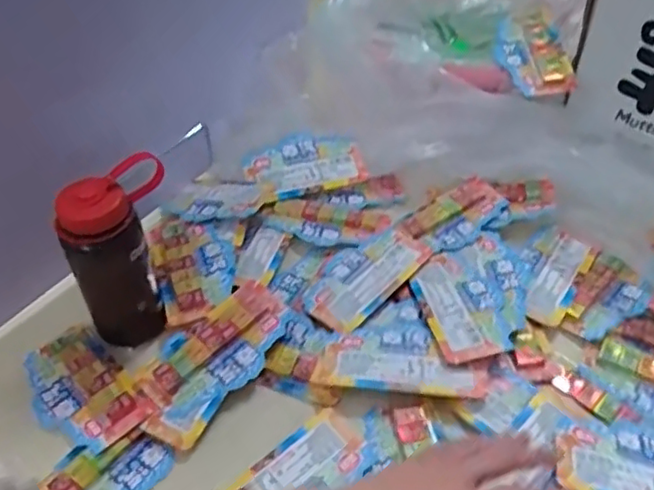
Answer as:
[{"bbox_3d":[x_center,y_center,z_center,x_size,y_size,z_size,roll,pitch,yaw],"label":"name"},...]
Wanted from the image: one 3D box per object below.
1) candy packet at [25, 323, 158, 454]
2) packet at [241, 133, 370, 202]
[{"bbox_3d":[-0.226,0.128,0.561,0.079,0.020,0.145,-35,53,-25],"label":"candy packet"},{"bbox_3d":[-0.027,-0.097,0.740,0.141,0.015,0.073,-15,72,-14],"label":"packet"}]

